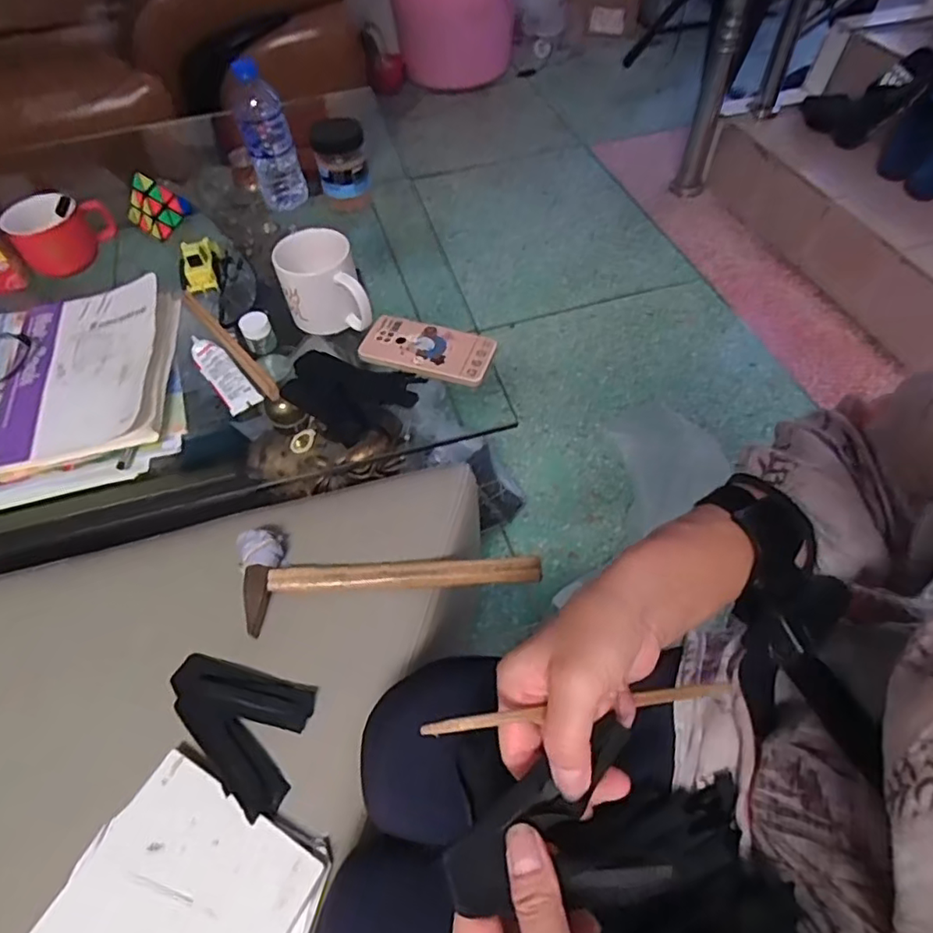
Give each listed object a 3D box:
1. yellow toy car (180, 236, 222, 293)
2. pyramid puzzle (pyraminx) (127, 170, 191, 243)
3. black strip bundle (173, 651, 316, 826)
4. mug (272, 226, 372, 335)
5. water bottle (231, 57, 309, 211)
[{"bbox_3d":[-0.362,-0.273,0.784,0.053,0.036,0.085,-15,55,-8],"label":"yellow toy car"},{"bbox_3d":[-0.467,-0.393,0.876,0.090,0.075,0.075,-25,57,-15],"label":"pyramid puzzle (pyraminx)"},{"bbox_3d":[-0.205,0.223,0.498,0.133,0.017,0.101,12,56,11],"label":"black strip bundle"},{"bbox_3d":[-0.175,-0.215,0.706,0.092,0.097,0.099,-21,56,-12],"label":"mug"},{"bbox_3d":[-0.285,-0.468,0.847,0.070,0.197,0.065,-17,56,-9],"label":"water bottle"}]

